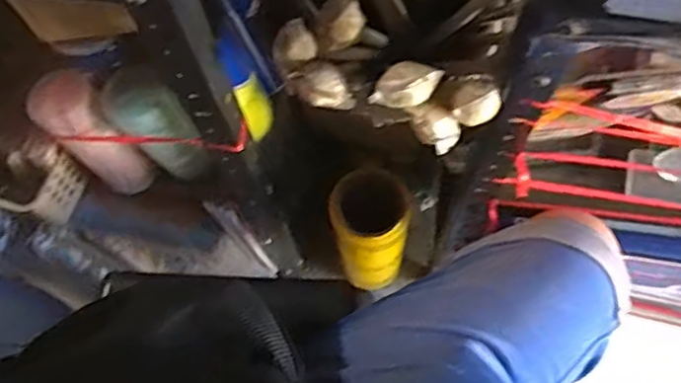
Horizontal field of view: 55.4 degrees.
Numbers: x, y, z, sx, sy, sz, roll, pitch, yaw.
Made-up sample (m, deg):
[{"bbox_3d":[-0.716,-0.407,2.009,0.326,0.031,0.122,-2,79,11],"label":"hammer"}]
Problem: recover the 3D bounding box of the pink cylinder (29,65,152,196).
[{"bbox_3d":[-0.241,-0.052,0.652,0.058,0.149,0.076,-43,74,-11],"label":"pink cylinder"}]

